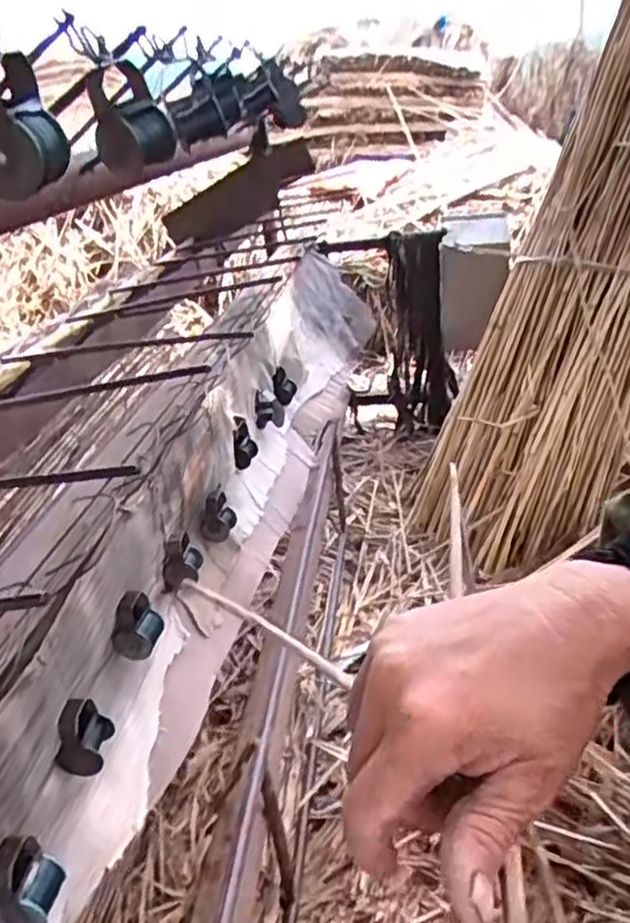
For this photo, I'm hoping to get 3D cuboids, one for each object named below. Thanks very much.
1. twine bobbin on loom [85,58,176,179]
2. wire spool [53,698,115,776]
[{"bbox_3d":[-0.137,-0.256,0.520,0.056,0.071,0.037,-11,29,-12],"label":"twine bobbin on loom"},{"bbox_3d":[-0.228,0.269,0.688,0.038,0.072,0.055,1,29,10],"label":"wire spool"}]

